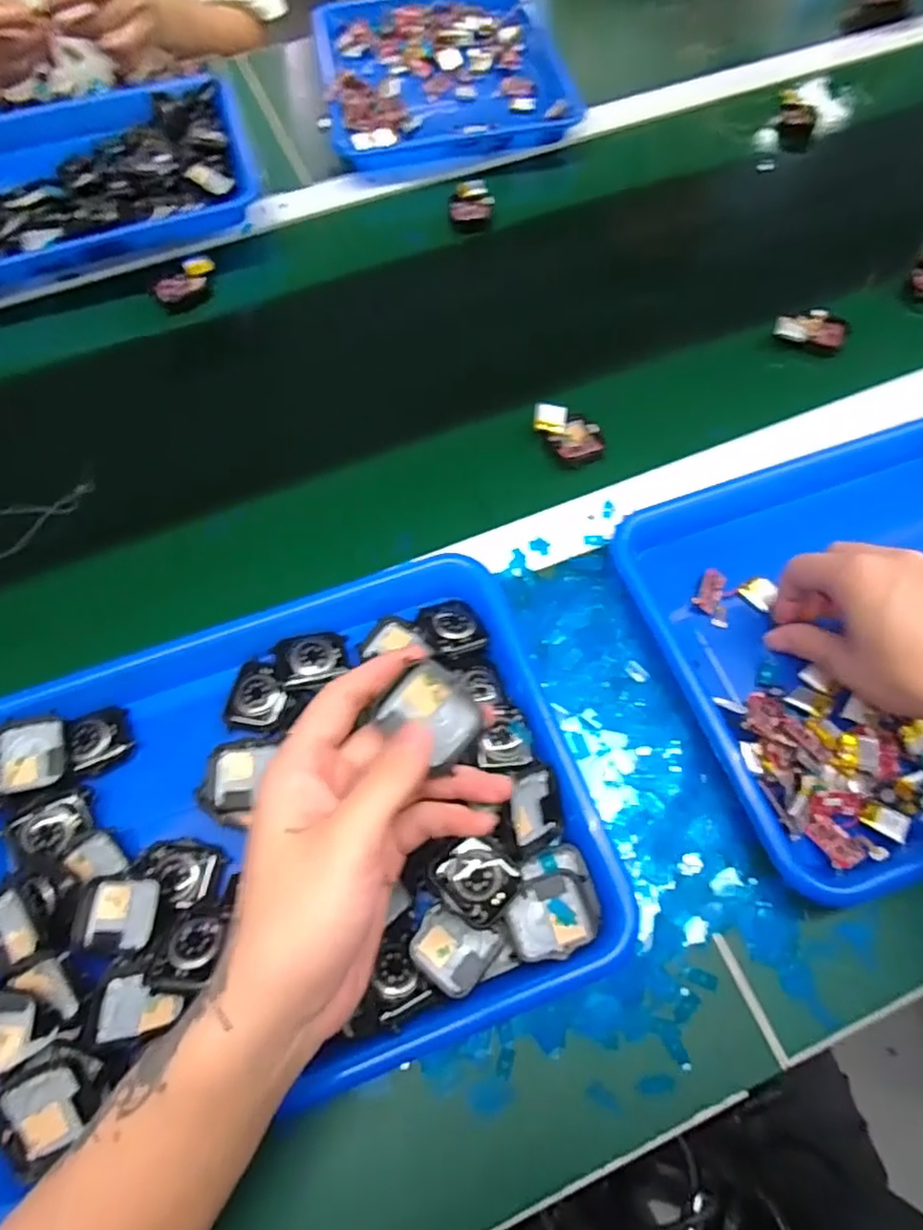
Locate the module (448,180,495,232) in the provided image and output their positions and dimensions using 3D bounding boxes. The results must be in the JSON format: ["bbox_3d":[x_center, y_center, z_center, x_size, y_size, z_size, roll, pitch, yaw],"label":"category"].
[{"bbox_3d":[0.009,-0.388,0.611,0.041,0.025,0.043,-4,66,0],"label":"module"}]

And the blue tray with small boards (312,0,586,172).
[{"bbox_3d":[-0.023,-0.587,0.684,0.249,0.030,0.312,-10,66,-3],"label":"blue tray with small boards"}]

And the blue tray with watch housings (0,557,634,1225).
[{"bbox_3d":[-0.099,0.114,0.351,0.332,0.037,0.255,-17,66,-6],"label":"blue tray with watch housings"}]

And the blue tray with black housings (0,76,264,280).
[{"bbox_3d":[-0.364,-0.415,0.607,0.323,0.039,0.245,-18,67,-7],"label":"blue tray with black housings"}]

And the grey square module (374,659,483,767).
[{"bbox_3d":[-0.012,0.042,0.282,0.039,0.010,0.036,37,72,16],"label":"grey square module"}]

